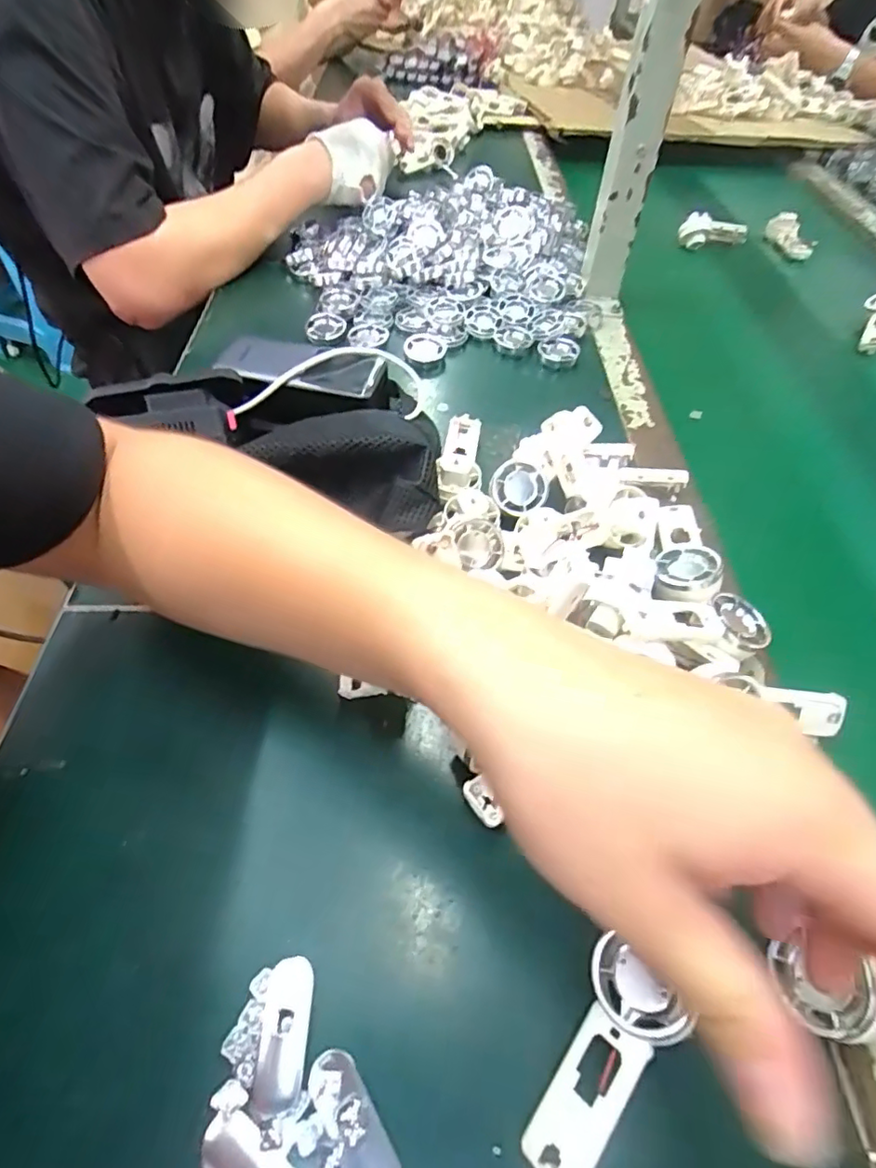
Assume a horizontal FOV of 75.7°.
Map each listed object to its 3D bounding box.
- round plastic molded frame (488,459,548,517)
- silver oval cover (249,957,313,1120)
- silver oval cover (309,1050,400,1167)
[{"bbox_3d":[0.058,-0.068,0.401,0.039,0.010,0.036,0,93,1],"label":"round plastic molded frame"},{"bbox_3d":[-0.064,0.185,0.232,0.019,0.004,0.050,1,50,0],"label":"silver oval cover"},{"bbox_3d":[-0.032,0.207,0.215,0.019,0.004,0.050,-28,56,-23],"label":"silver oval cover"}]

